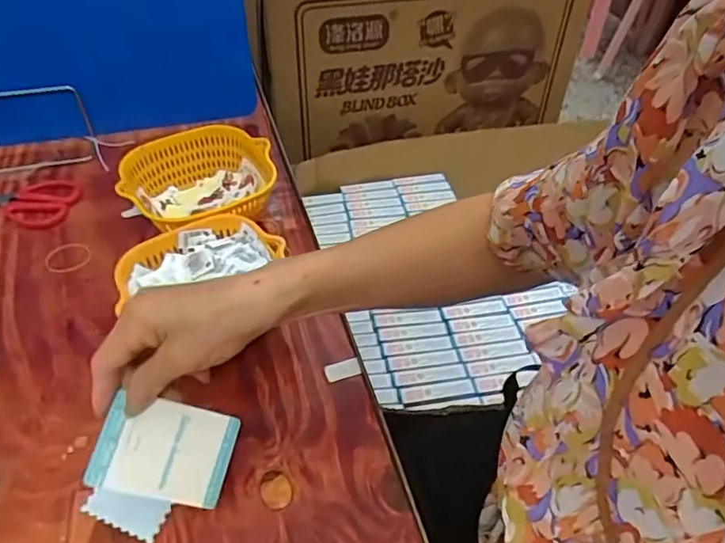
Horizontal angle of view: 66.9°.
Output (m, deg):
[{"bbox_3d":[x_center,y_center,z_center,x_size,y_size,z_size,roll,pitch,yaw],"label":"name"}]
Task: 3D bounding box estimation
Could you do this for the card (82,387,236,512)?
[{"bbox_3d":[-0.135,0.124,0.381,0.089,0.009,0.062,22,73,-24],"label":"card"}]

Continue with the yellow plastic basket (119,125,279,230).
[{"bbox_3d":[-0.175,-0.089,0.604,0.151,0.072,0.150,-9,48,-11],"label":"yellow plastic basket"}]

